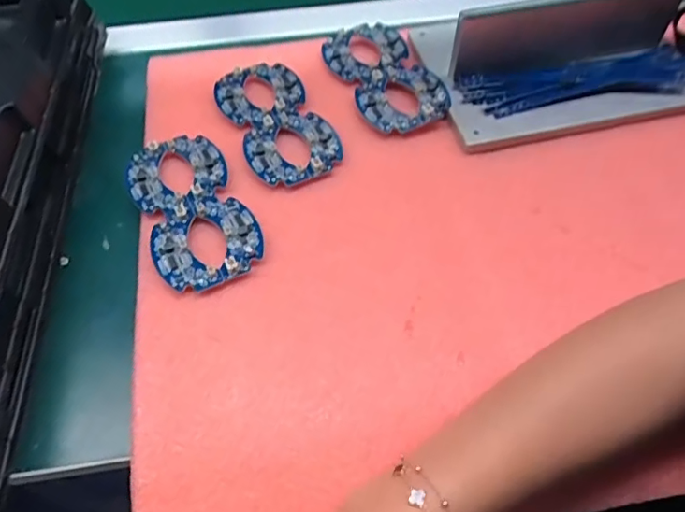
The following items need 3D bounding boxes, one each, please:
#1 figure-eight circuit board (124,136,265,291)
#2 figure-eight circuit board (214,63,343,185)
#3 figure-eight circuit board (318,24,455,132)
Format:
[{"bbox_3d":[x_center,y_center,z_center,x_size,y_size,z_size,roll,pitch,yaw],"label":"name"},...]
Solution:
[{"bbox_3d":[-0.099,-0.033,0.347,0.066,0.009,0.125,-21,58,-13],"label":"figure-eight circuit board"},{"bbox_3d":[-0.051,-0.104,0.397,0.065,0.006,0.128,-21,58,-13],"label":"figure-eight circuit board"},{"bbox_3d":[0.031,-0.152,0.423,0.068,0.012,0.141,-16,57,-10],"label":"figure-eight circuit board"}]

